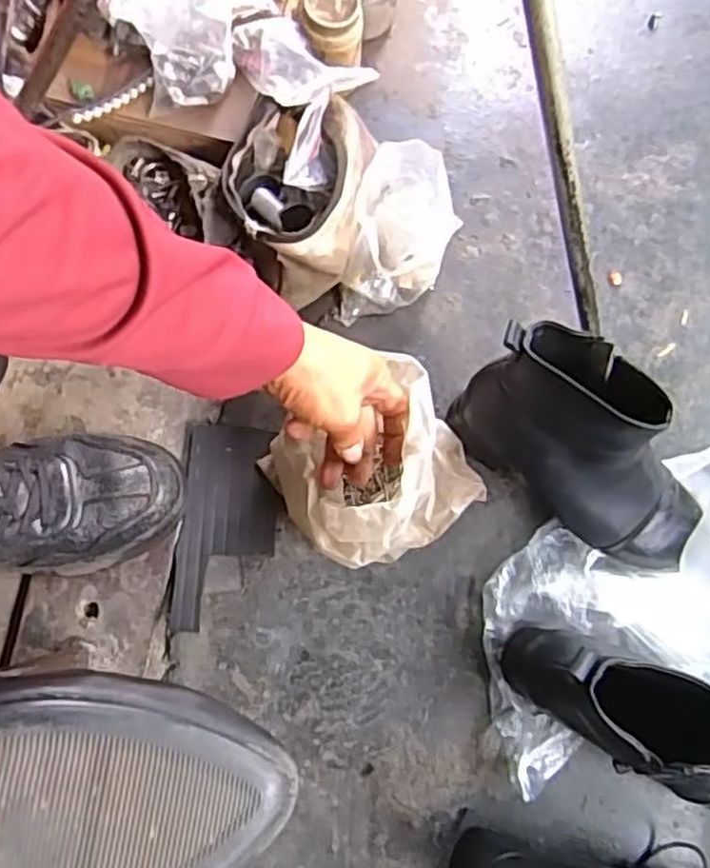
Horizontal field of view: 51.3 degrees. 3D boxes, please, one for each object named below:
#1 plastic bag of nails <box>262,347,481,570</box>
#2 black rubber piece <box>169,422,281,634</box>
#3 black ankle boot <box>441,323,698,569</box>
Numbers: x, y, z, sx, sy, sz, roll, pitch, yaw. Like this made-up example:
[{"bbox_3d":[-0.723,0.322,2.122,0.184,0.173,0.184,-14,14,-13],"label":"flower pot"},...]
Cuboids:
[{"bbox_3d":[0.017,0.026,0.535,0.138,0.106,0.119,-31,80,-7],"label":"plastic bag of nails"},{"bbox_3d":[-0.103,0.073,0.592,0.076,0.010,0.161,3,78,-4],"label":"black rubber piece"},{"bbox_3d":[0.181,0.015,0.549,0.213,0.153,0.089,37,79,4],"label":"black ankle boot"}]

